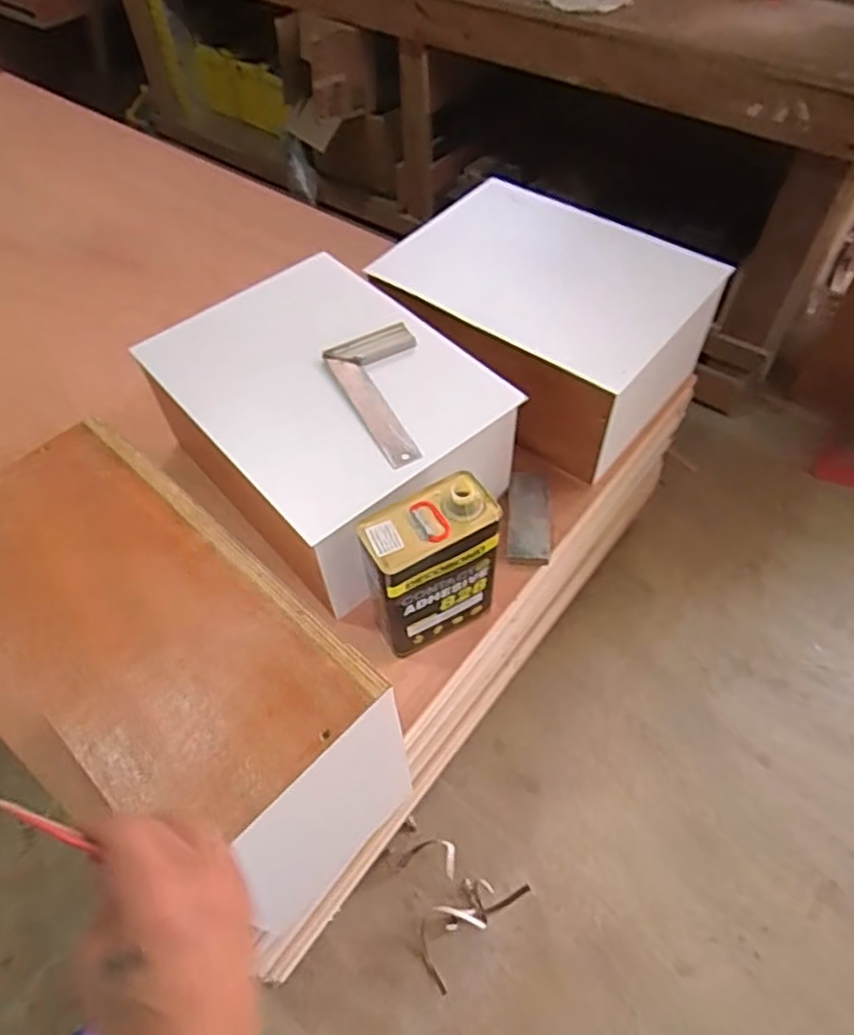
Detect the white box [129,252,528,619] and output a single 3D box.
[{"bbox_3d":[-0.160,-0.160,1.062,0.380,0.198,0.508,-36,60,-22],"label":"white box"}]

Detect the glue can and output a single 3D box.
[{"bbox_3d":[0.004,0.070,0.917,0.168,0.257,0.099,-25,56,-15],"label":"glue can"}]

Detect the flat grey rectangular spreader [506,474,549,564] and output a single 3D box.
[{"bbox_3d":[0.165,-0.007,1.100,0.063,0.027,0.180,3,54,5],"label":"flat grey rectangular spreader"}]

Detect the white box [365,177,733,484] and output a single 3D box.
[{"bbox_3d":[0.208,-0.342,1.188,0.517,0.219,0.387,35,62,24],"label":"white box"}]

